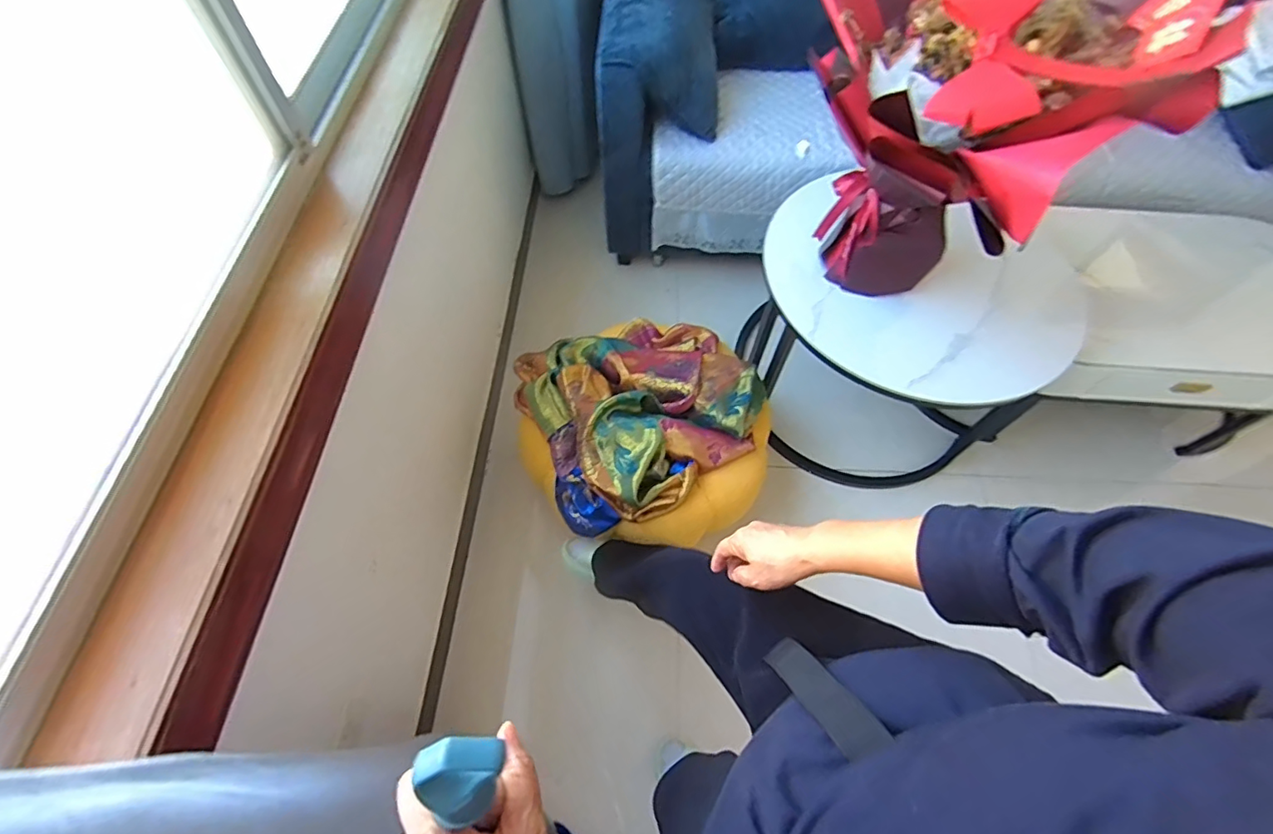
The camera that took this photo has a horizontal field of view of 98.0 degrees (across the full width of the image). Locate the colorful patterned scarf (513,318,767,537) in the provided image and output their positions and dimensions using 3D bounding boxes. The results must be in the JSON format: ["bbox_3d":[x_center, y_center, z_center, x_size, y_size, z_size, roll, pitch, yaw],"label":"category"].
[{"bbox_3d":[0.024,-0.038,1.211,0.500,0.114,0.447,-22,65,-11],"label":"colorful patterned scarf"}]

